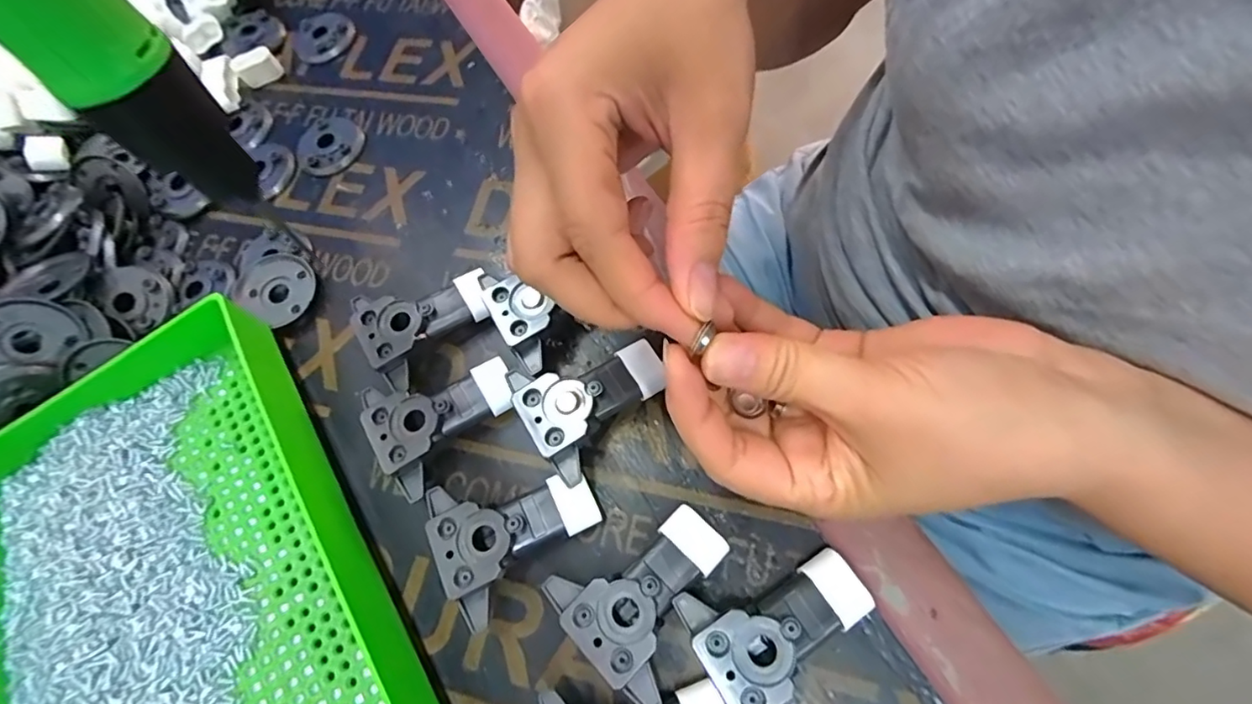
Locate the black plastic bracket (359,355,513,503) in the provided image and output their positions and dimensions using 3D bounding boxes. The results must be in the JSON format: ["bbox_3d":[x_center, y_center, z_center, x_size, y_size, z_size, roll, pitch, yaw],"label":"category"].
[{"bbox_3d":[-0.081,0.028,0.255,0.063,0.025,0.056,-35,69,-5],"label":"black plastic bracket"}]

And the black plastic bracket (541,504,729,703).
[{"bbox_3d":[0.010,0.091,0.214,0.065,0.018,0.054,-43,70,-8],"label":"black plastic bracket"}]

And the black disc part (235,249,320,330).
[{"bbox_3d":[-0.187,-0.034,0.302,0.041,0.009,0.038,-3,70,7],"label":"black disc part"}]

